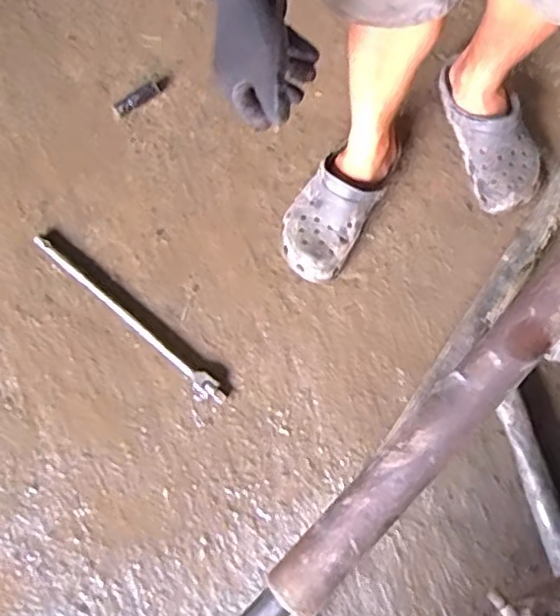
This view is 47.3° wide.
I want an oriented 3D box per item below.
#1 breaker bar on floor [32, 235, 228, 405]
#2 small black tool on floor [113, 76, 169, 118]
[{"bbox_3d":[-0.224,0.013,0.939,0.372,0.023,0.027,40,79,8],"label":"breaker bar on floor"},{"bbox_3d":[-0.220,-0.340,1.021,0.099,0.016,0.026,-33,79,-8],"label":"small black tool on floor"}]

